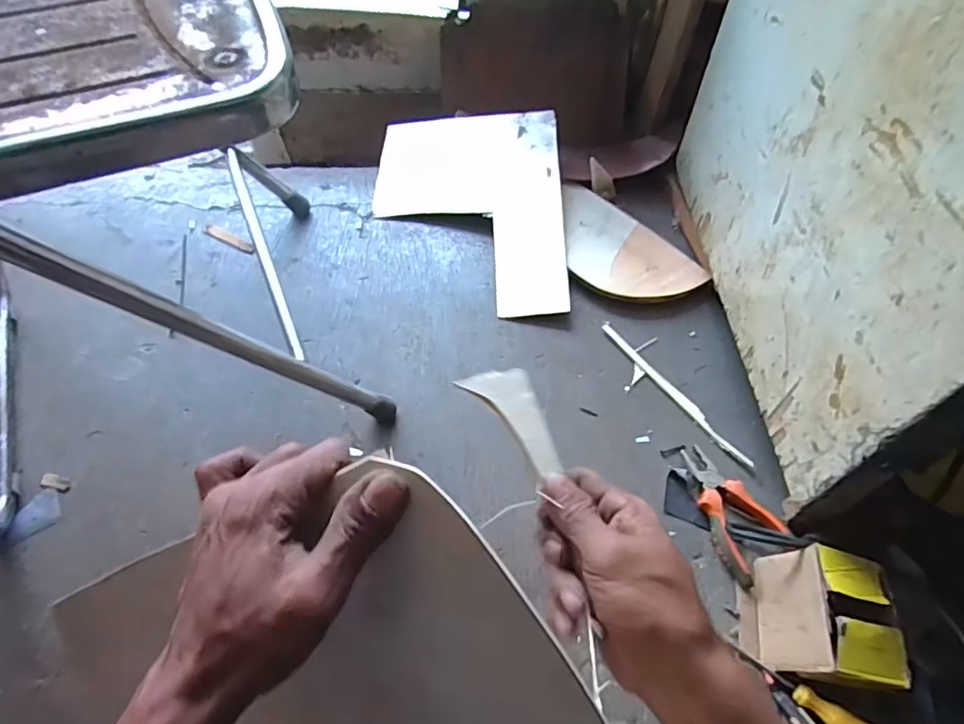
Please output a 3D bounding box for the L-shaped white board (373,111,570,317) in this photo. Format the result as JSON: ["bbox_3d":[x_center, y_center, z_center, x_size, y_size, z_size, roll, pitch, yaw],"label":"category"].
[{"bbox_3d":[-0.021,-0.246,0.890,0.301,0.012,0.387,-2,67,8],"label":"L-shaped white board"}]

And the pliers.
[{"bbox_3d":[0.281,0.171,0.646,0.080,0.021,0.149,-27,61,-19],"label":"pliers"}]

